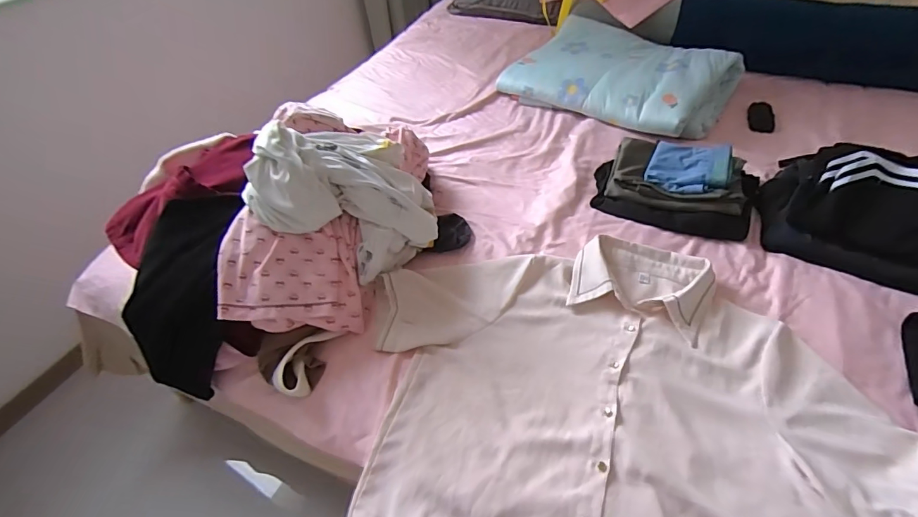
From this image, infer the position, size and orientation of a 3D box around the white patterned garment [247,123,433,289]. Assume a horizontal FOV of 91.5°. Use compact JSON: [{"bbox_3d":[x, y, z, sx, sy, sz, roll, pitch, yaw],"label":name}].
[{"bbox_3d":[-0.188,-0.109,0.751,0.282,0.232,0.218,-29,52,-20],"label":"white patterned garment"}]

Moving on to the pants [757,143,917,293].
[{"bbox_3d":[0.714,-0.088,0.755,0.328,0.126,0.229,23,52,24],"label":"pants"}]

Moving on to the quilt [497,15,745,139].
[{"bbox_3d":[0.417,-0.484,1.175,0.532,0.107,0.348,30,56,29],"label":"quilt"}]

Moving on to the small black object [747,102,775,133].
[{"bbox_3d":[0.737,-0.346,1.094,0.051,0.010,0.116,-2,53,26],"label":"small black object"}]

